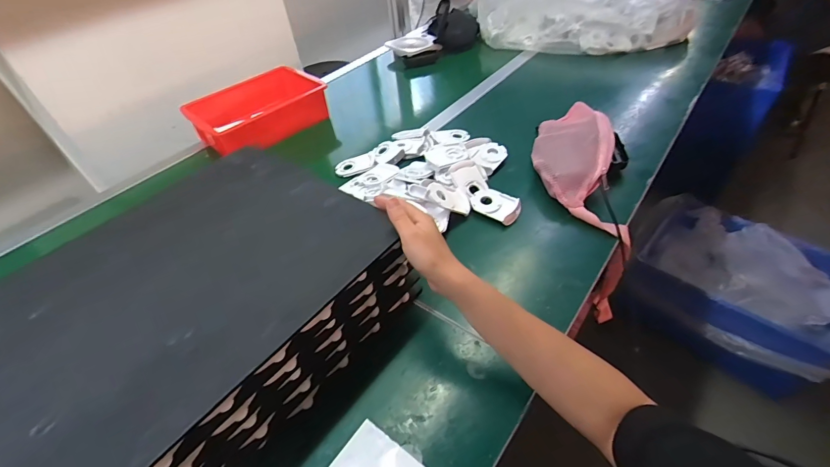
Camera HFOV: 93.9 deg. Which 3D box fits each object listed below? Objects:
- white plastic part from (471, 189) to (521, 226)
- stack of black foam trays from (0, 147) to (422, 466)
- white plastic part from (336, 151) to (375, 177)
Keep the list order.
[{"bbox_3d":[0.142,-0.052,0.684,0.064,0.014,0.093,-37,51,-27],"label":"white plastic part"},{"bbox_3d":[-0.280,0.104,0.476,0.342,0.135,0.476,26,53,30],"label":"stack of black foam trays"},{"bbox_3d":[-0.125,-0.144,0.815,0.085,0.019,0.054,-9,44,-1],"label":"white plastic part"}]

